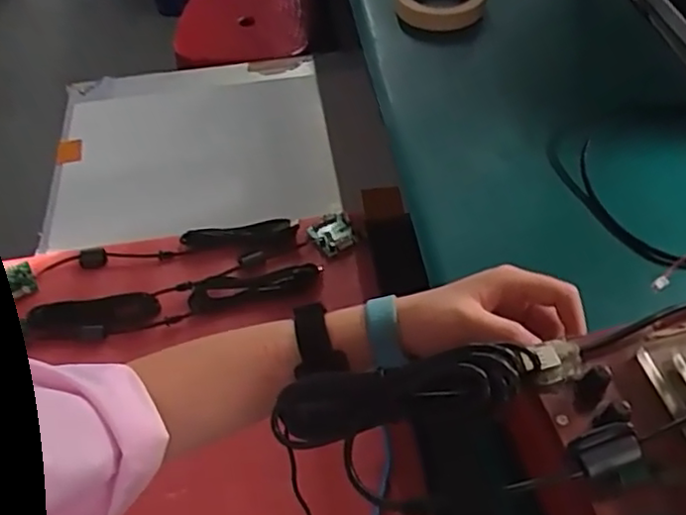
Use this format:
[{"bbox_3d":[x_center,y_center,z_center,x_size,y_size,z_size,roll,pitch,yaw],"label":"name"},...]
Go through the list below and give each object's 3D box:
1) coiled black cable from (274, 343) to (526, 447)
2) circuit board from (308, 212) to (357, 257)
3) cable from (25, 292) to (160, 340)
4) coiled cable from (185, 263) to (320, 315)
[{"bbox_3d":[0.028,0.079,0.371,0.149,0.031,0.033,-17,48,20],"label":"coiled black cable"},{"bbox_3d":[-0.011,-0.031,0.842,0.055,0.009,0.054,-35,71,-16],"label":"circuit board"},{"bbox_3d":[-0.290,0.070,0.765,0.148,0.016,0.054,-9,51,-4],"label":"cable"},{"bbox_3d":[-0.104,0.033,0.784,0.157,0.019,0.032,-11,51,-6],"label":"coiled cable"}]

